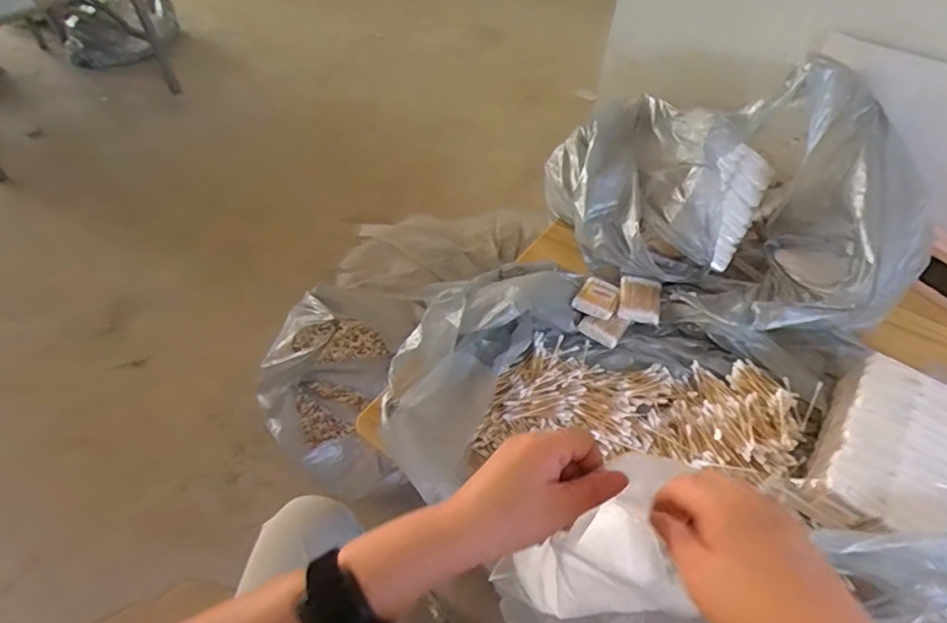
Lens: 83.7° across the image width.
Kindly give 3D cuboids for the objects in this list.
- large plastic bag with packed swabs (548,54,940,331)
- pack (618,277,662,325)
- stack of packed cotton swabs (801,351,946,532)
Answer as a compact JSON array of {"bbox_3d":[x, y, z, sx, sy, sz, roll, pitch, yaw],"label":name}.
[{"bbox_3d":[0.354,-0.172,0.745,0.491,0.220,0.316,37,59,27],"label":"large plastic bag with packed swabs"},{"bbox_3d":[0.238,-0.015,0.755,0.057,0.018,0.070,11,50,9],"label":"pack"},{"bbox_3d":[0.459,0.157,0.582,0.131,0.070,0.202,31,56,23],"label":"stack of packed cotton swabs"}]

